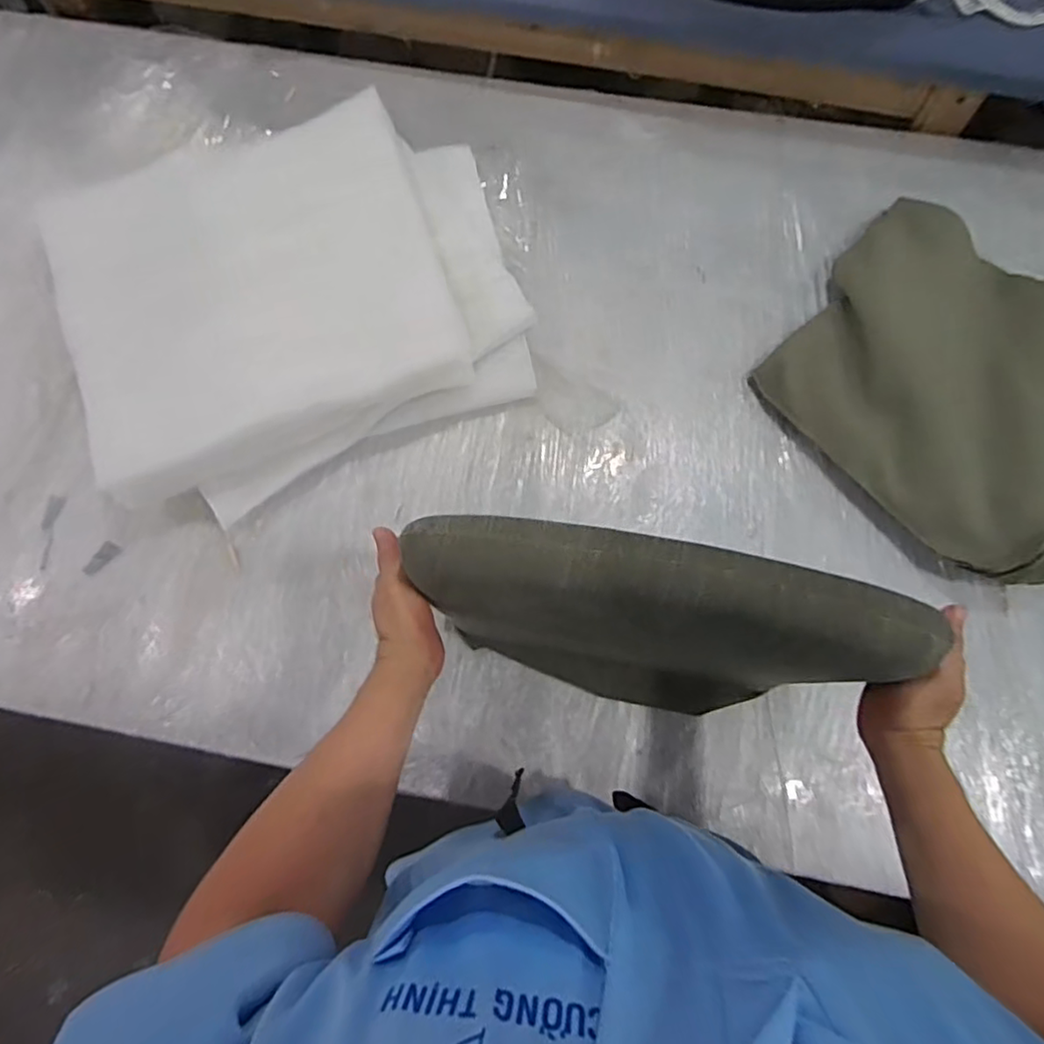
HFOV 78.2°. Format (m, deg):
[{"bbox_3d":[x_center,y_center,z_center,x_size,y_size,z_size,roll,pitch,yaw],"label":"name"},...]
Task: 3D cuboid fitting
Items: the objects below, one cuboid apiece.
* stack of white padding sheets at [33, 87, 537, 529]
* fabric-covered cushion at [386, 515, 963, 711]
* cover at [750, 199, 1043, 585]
[{"bbox_3d":[-0.330,-0.336,0.945,0.621,0.124,0.539,-19,75,-6],"label":"stack of white padding sheets"},{"bbox_3d":[0.104,0.113,0.653,0.387,0.401,0.093,13,74,3],"label":"fabric-covered cushion"},{"bbox_3d":[0.619,-0.198,0.926,0.451,0.118,0.467,40,77,10],"label":"cover"}]

